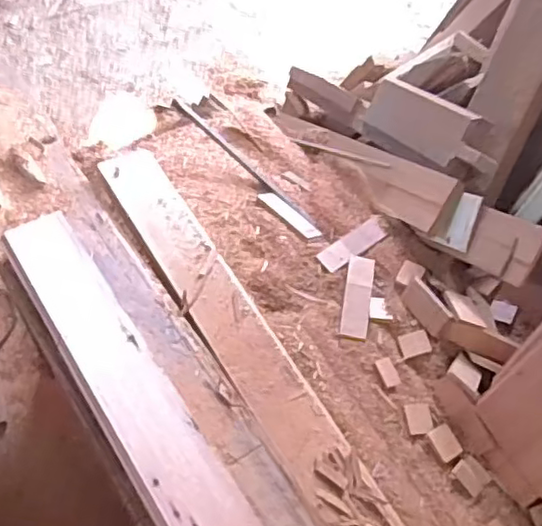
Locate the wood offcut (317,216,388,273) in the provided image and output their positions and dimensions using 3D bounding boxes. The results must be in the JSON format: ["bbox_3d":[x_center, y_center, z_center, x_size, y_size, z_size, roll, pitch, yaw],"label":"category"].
[{"bbox_3d":[0.154,-0.037,1.187,0.148,0.007,0.046,-34,63,-23],"label":"wood offcut"}]

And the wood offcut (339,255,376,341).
[{"bbox_3d":[0.153,0.055,1.118,0.047,0.007,0.162,10,56,4],"label":"wood offcut"}]

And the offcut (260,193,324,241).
[{"bbox_3d":[0.032,-0.092,1.228,0.044,0.007,0.155,-21,50,-39],"label":"offcut"}]

